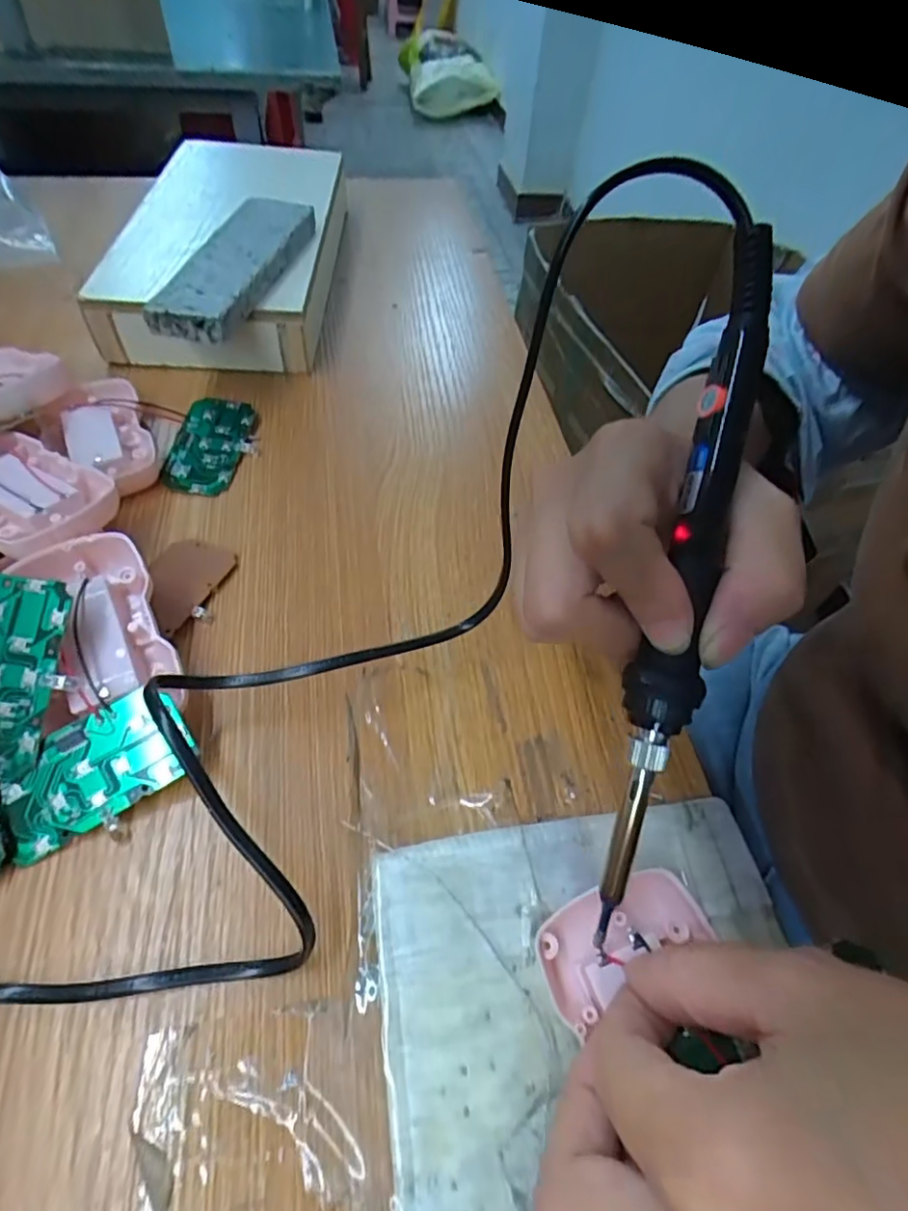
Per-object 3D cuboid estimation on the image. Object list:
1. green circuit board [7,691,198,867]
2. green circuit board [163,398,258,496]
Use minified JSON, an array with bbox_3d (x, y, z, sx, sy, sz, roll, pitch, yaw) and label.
[{"bbox_3d":[-0.133,0.060,0.219,0.067,0.004,0.036,-29,83,-13],"label":"green circuit board"},{"bbox_3d":[-0.139,-0.094,0.341,0.041,0.011,0.069,8,53,1],"label":"green circuit board"}]

